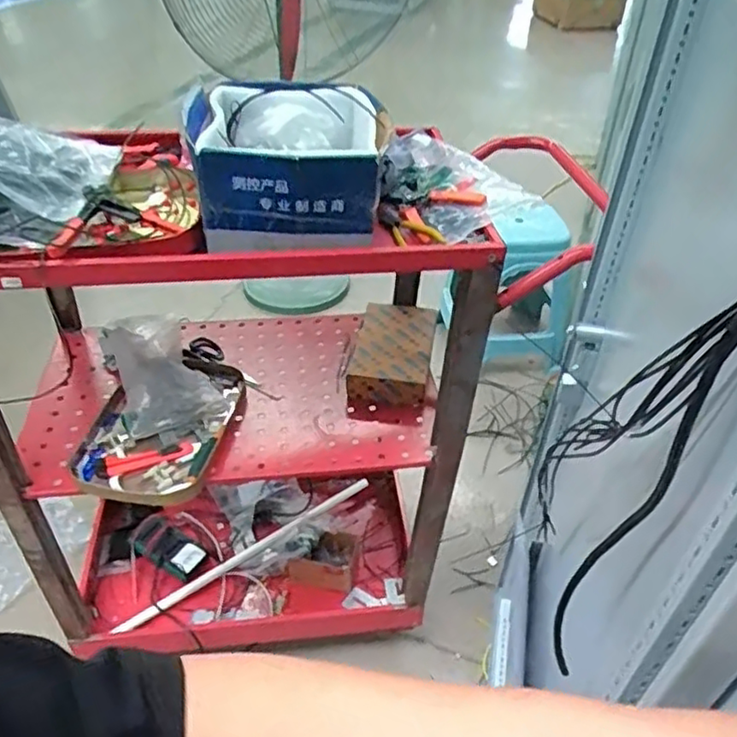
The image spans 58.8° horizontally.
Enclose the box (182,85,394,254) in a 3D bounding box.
[{"bbox_3d":[-0.101,-0.281,0.875,0.245,0.114,0.275,-5,41,-8],"label":"box"}]

